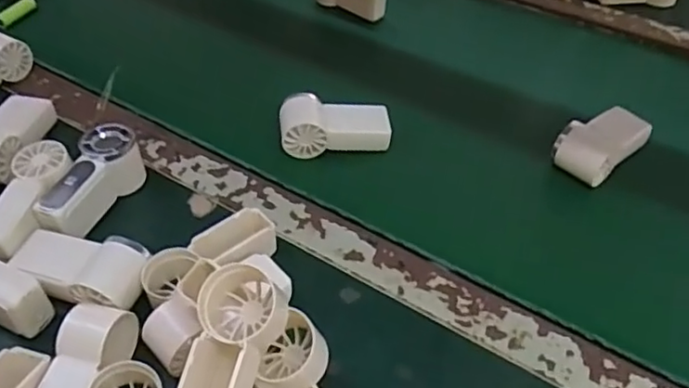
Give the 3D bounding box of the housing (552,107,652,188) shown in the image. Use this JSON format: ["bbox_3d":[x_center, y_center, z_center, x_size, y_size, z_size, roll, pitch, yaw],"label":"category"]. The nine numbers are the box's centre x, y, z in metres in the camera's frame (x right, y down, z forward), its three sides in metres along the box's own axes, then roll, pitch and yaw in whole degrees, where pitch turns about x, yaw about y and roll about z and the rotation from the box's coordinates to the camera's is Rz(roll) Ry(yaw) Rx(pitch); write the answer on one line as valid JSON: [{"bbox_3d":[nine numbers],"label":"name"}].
[{"bbox_3d":[0.223,-0.047,0.530,0.099,0.024,0.047,-31,54,-26],"label":"housing"}]

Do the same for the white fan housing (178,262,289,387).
[{"bbox_3d":[-0.060,0.083,0.318,0.037,0.037,0.098,10,61,10],"label":"white fan housing"}]

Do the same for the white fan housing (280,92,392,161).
[{"bbox_3d":[-0.008,-0.060,0.556,0.094,0.038,0.055,-1,46,-1],"label":"white fan housing"}]

